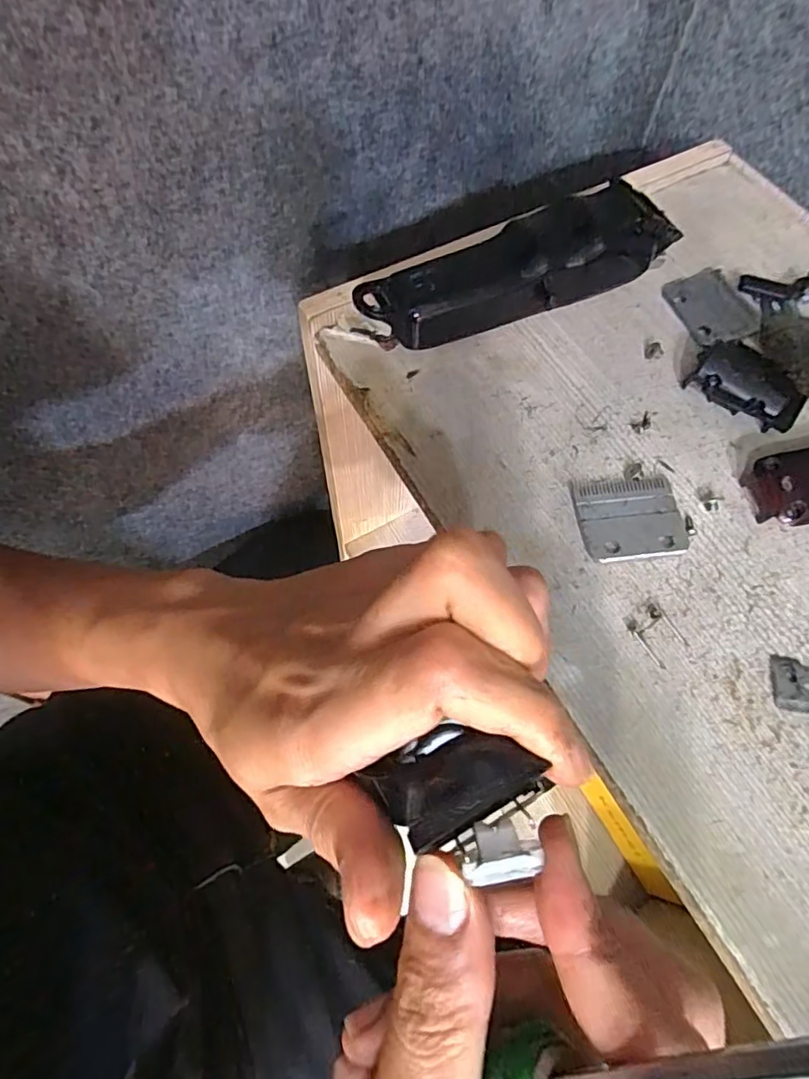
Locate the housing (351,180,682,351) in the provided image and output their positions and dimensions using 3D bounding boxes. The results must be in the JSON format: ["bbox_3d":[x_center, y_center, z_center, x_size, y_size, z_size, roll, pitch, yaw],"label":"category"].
[{"bbox_3d":[0.058,-0.132,0.295,0.164,0.052,0.027,-22,68,-13],"label":"housing"}]

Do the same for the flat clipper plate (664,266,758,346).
[{"bbox_3d":[0.168,-0.128,0.319,0.035,0.004,0.050,-14,66,-9],"label":"flat clipper plate"}]

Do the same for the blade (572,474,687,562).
[{"bbox_3d":[0.102,-0.010,0.266,0.045,0.004,0.040,-4,65,-5],"label":"blade"}]

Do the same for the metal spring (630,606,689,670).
[{"bbox_3d":[0.107,0.040,0.244,0.017,0.004,0.022,-31,70,-16],"label":"metal spring"}]

